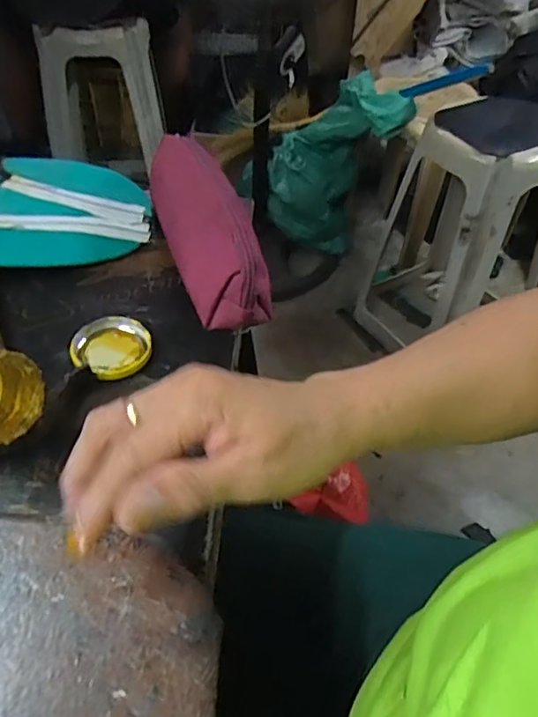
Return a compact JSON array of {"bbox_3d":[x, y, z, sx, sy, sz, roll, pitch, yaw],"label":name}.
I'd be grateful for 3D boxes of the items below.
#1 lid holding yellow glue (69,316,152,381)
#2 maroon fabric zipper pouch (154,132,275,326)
[{"bbox_3d":[-0.122,-0.009,0.436,0.057,0.013,0.059,10,49,7],"label":"lid holding yellow glue"},{"bbox_3d":[-0.054,-0.118,0.493,0.068,0.062,0.206,-15,51,-14],"label":"maroon fabric zipper pouch"}]

